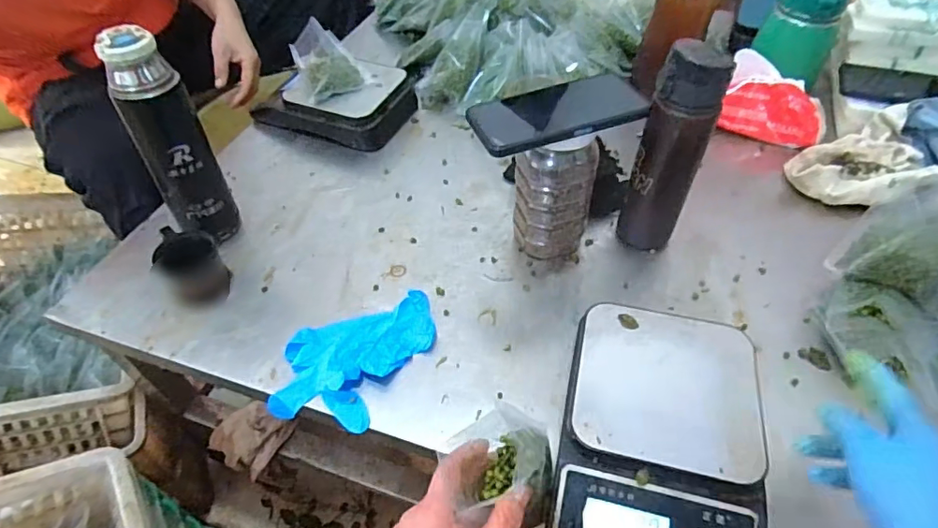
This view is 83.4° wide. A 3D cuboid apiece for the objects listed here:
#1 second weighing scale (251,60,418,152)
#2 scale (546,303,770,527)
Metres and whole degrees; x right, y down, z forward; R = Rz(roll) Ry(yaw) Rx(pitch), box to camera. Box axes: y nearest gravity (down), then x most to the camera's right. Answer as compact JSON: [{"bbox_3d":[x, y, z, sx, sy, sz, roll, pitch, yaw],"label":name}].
[{"bbox_3d":[-0.203,-0.250,0.797,0.209,0.059,0.147,15,51,15],"label":"second weighing scale"},{"bbox_3d":[0.155,0.135,0.432,0.152,0.055,0.213,10,49,11],"label":"scale"}]

